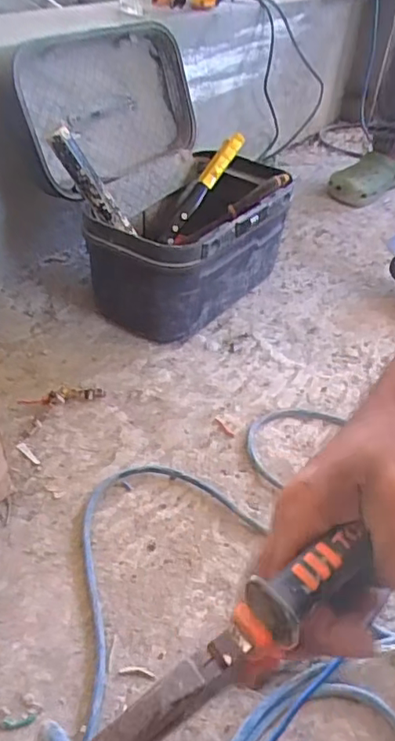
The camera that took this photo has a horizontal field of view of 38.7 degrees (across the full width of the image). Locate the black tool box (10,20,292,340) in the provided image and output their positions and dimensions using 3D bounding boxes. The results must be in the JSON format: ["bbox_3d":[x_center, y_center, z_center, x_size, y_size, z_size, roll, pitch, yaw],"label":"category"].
[{"bbox_3d":[-0.041,-0.285,0.877,0.314,0.349,0.368,26,44,22],"label":"black tool box"}]

